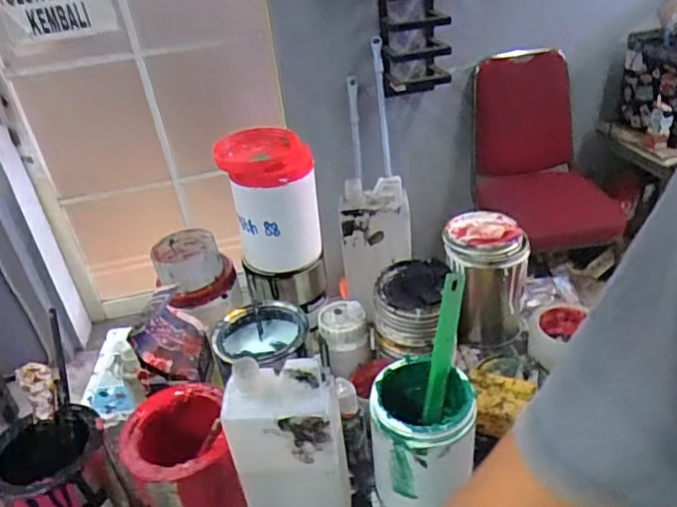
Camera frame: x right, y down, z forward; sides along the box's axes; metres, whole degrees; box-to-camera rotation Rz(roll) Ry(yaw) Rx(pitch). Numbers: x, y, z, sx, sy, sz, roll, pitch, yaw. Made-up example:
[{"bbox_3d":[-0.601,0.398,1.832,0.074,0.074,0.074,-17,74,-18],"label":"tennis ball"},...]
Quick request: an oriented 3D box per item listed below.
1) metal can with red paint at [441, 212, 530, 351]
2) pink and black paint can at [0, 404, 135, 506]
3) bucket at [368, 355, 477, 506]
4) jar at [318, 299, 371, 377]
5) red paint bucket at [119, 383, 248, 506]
[{"bbox_3d":[0.207,0.040,0.810,0.109,0.158,0.112,0,33,11],"label":"metal can with red paint"},{"bbox_3d":[-0.273,0.246,0.580,0.100,0.149,0.102,-5,32,3],"label":"pink and black paint can"},{"bbox_3d":[0.087,0.191,0.584,0.095,0.149,0.102,-5,32,3],"label":"bucket"},{"bbox_3d":[0.008,0.106,0.728,0.058,0.068,0.060,-5,32,3],"label":"jar"},{"bbox_3d":[-0.146,0.220,0.567,0.094,0.153,0.100,-5,32,3],"label":"red paint bucket"}]

